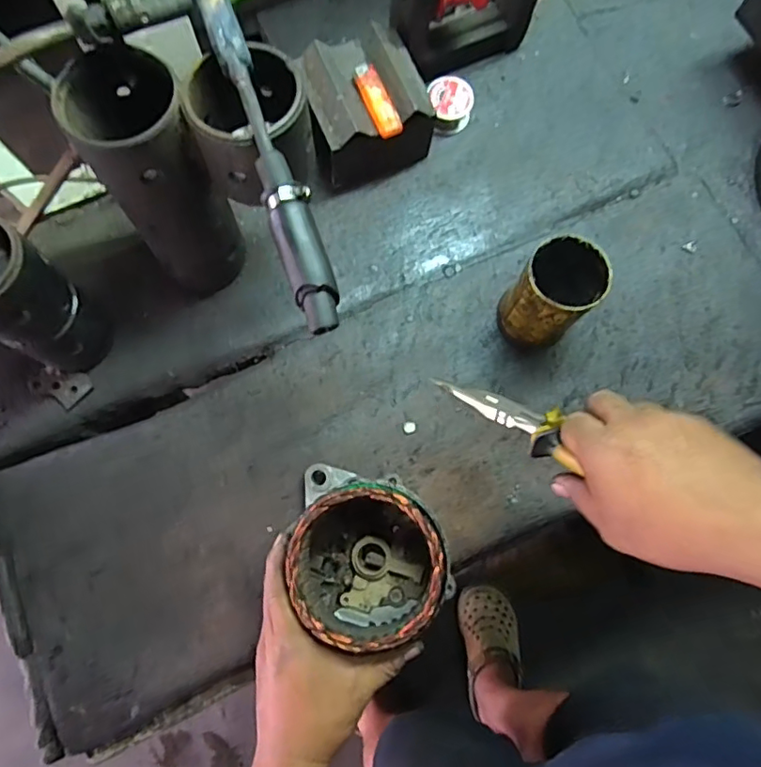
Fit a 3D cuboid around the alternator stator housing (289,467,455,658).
[{"bbox_3d":[-0.007,0.144,0.482,0.131,0.098,0.142,0,74,-1],"label":"alternator stator housing"}]

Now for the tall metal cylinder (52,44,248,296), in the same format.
[{"bbox_3d":[-0.189,-0.173,0.497,0.088,0.219,0.090,0,74,-1],"label":"tall metal cylinder"}]

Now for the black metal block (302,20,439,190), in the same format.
[{"bbox_3d":[-0.016,-0.298,0.609,0.116,0.096,0.115,-25,76,-7],"label":"black metal block"}]

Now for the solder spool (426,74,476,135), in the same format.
[{"bbox_3d":[0.082,-0.327,0.651,0.051,0.035,0.052,0,74,-1],"label":"solder spool"}]

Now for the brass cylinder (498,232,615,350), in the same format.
[{"bbox_3d":[0.166,-0.085,0.549,0.079,0.116,0.078,40,78,10],"label":"brass cylinder"}]

